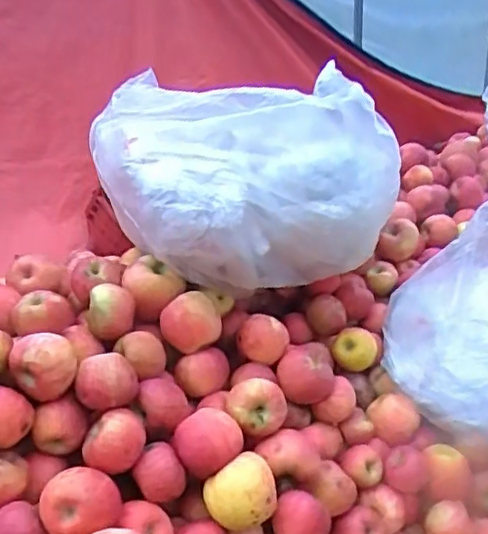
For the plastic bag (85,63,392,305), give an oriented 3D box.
[{"bbox_3d":[-0.015,-0.156,1.034,0.389,0.285,0.377,-14,25,-24],"label":"plastic bag"}]

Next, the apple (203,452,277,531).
[{"bbox_3d":[-0.002,0.284,0.772,0.082,0.073,0.069,-19,27,-33],"label":"apple"}]

